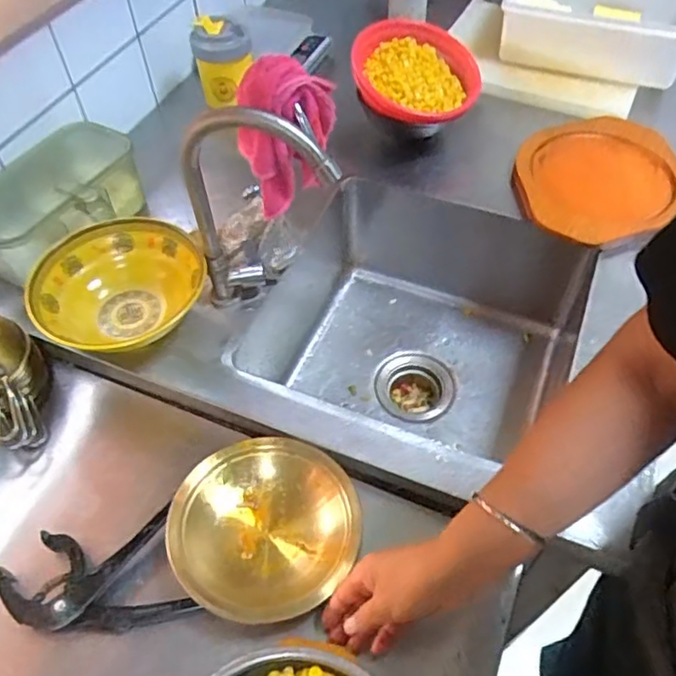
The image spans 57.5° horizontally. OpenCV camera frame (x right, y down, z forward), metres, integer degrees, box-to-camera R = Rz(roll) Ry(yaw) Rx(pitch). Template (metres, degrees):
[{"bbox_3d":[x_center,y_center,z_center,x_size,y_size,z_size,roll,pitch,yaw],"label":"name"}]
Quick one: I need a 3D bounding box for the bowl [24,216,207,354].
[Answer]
[{"bbox_3d":[-0.237,-0.045,0.684,0.181,0.065,0.175,0,52,1],"label":"bowl"}]

